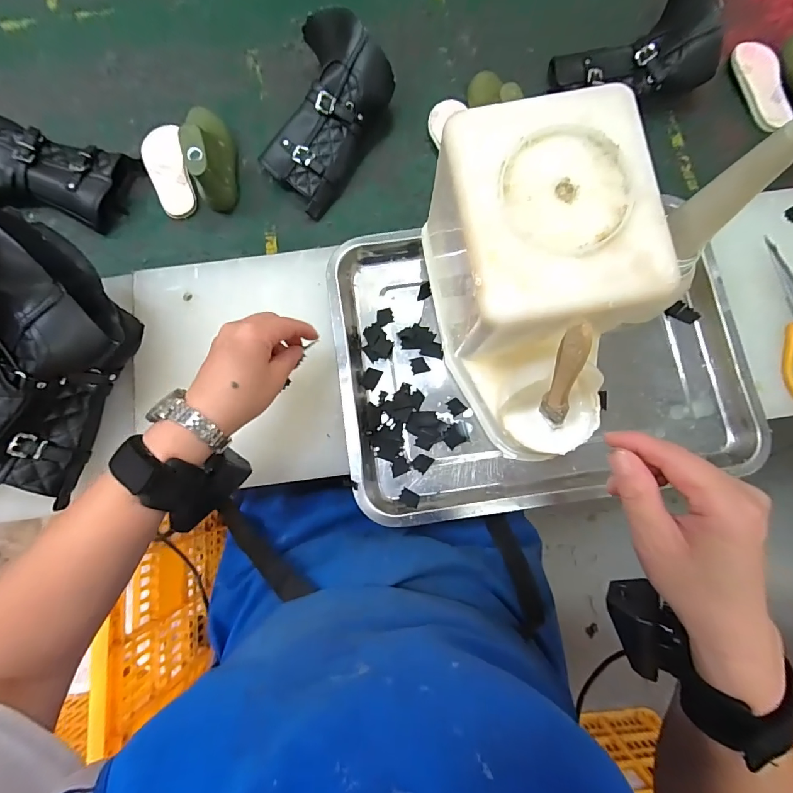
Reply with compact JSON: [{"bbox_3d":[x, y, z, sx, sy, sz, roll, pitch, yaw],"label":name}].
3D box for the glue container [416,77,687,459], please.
[{"bbox_3d":[0.112,-0.072,0.316,0.135,0.144,0.230,-11,80,0],"label":"glue container"}]

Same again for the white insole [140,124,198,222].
[{"bbox_3d":[-0.282,-0.280,0.508,0.048,0.021,0.122,-18,81,-2],"label":"white insole"}]

